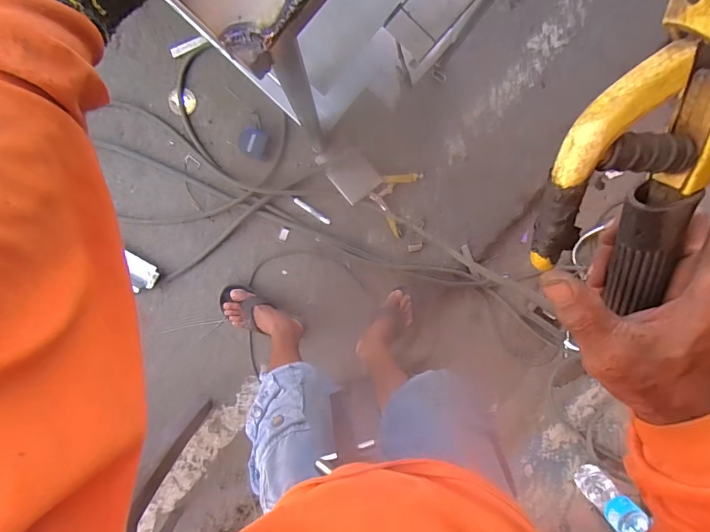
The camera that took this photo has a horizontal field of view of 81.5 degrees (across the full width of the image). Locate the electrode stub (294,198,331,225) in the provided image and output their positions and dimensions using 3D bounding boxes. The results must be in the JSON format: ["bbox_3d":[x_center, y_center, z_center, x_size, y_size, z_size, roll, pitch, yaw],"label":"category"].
[{"bbox_3d":[-0.114,-0.147,1.104,0.112,0.006,0.017,36,98,-4],"label":"electrode stub"}]

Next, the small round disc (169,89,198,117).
[{"bbox_3d":[-0.447,-0.426,1.070,0.070,0.013,0.065,0,99,2],"label":"small round disc"}]

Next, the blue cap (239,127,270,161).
[{"bbox_3d":[-0.265,-0.321,1.075,0.078,0.010,0.074,15,99,0],"label":"blue cap"}]

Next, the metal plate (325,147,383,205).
[{"bbox_3d":[-0.001,-0.236,1.074,0.110,0.007,0.120,-37,103,10],"label":"metal plate"}]

